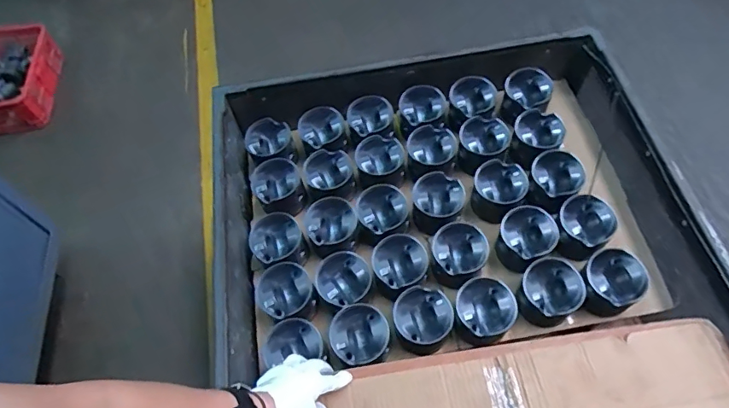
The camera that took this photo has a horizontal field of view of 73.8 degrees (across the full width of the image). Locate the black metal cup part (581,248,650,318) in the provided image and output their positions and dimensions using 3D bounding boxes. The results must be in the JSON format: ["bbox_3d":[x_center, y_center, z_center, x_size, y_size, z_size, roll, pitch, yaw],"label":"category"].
[{"bbox_3d":[0.391,0.125,0.773,0.087,0.078,0.090,-2,59,3],"label":"black metal cup part"}]

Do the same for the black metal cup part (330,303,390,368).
[{"bbox_3d":[-0.004,0.211,0.747,0.087,0.062,0.093,-2,59,3],"label":"black metal cup part"}]

